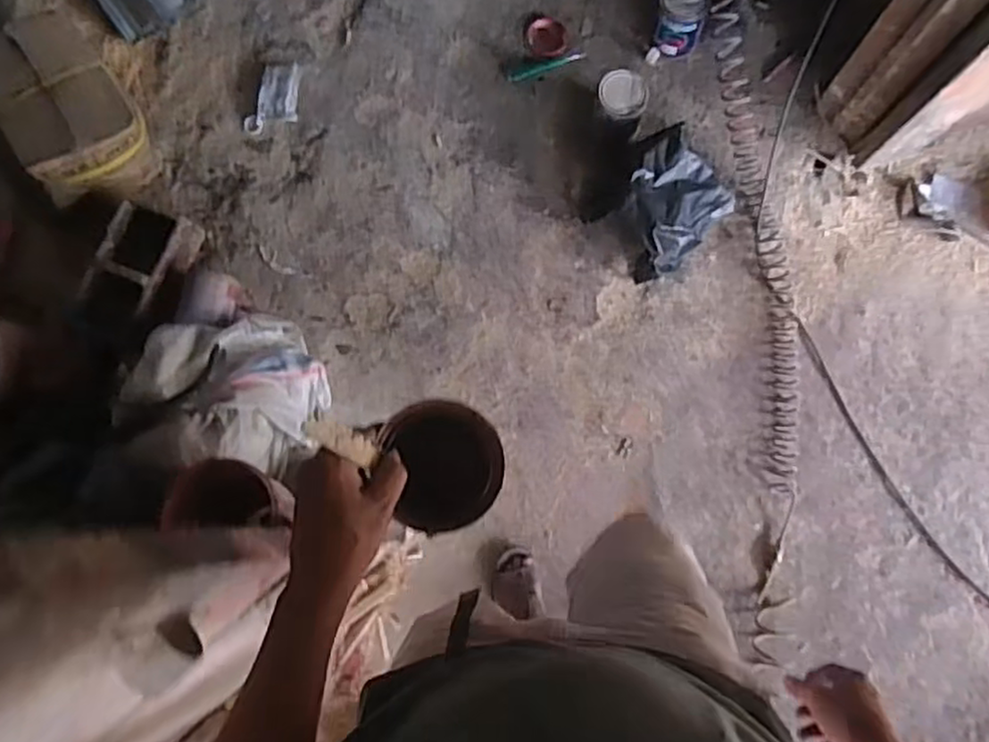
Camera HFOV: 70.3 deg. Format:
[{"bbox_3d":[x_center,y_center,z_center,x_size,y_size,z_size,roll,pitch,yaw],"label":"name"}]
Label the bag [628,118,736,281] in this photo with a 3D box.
[{"bbox_3d":[0.415,-0.372,1.531,0.243,0.162,0.281,-8,80,-1],"label":"bag"}]

